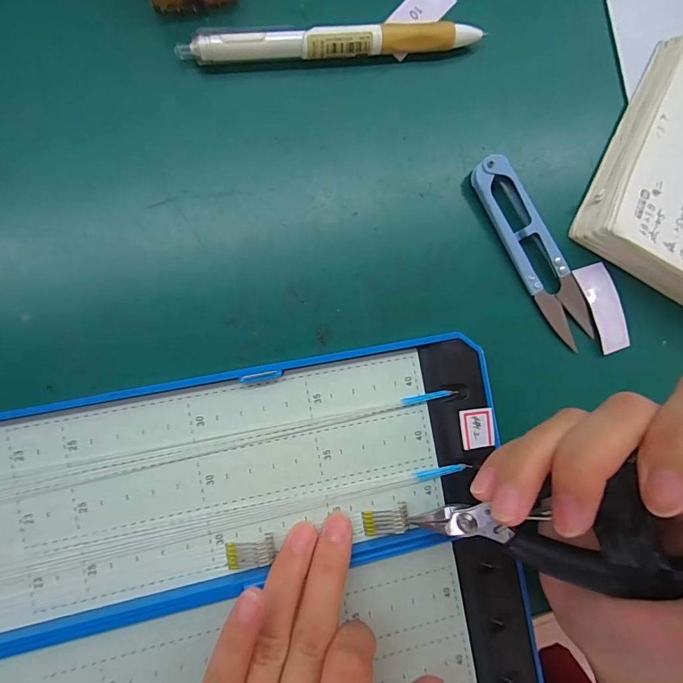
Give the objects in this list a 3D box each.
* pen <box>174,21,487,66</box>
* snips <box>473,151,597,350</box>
[{"bbox_3d":[-0.001,-0.138,0.191,0.140,0.014,0.010,-9,89,-8],"label":"pen"},{"bbox_3d":[0.096,-0.044,0.203,0.023,0.010,0.100,-35,92,-8],"label":"snips"}]

